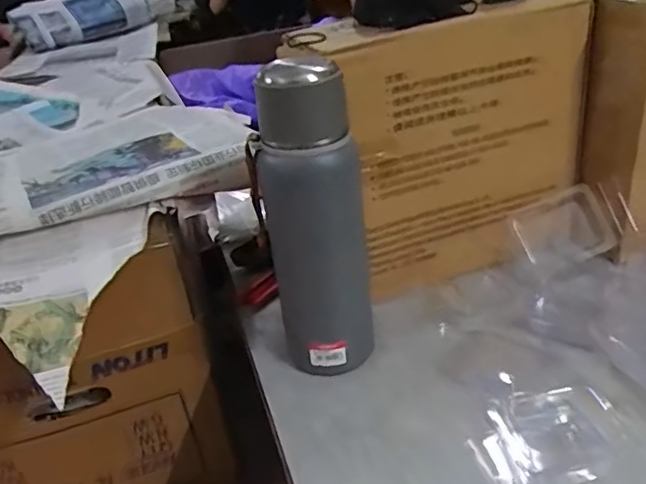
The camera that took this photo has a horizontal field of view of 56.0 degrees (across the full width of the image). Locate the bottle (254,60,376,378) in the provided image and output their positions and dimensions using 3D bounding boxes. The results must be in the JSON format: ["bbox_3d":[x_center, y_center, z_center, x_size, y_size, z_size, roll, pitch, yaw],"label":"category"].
[{"bbox_3d":[-0.006,-0.011,0.508,0.078,0.267,0.068,-14,30,-12],"label":"bottle"}]

